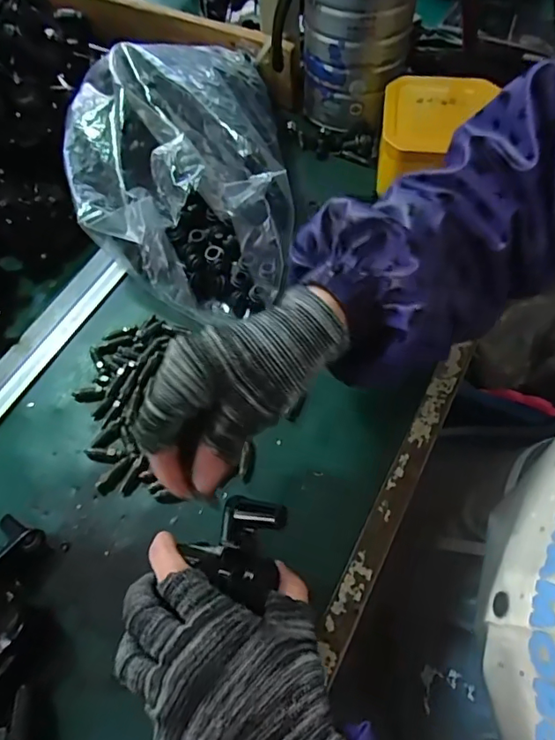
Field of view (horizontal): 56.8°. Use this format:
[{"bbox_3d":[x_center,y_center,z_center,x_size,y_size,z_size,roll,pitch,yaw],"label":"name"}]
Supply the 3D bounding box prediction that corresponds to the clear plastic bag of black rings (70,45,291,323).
[{"bbox_3d":[-0.084,-0.171,0.440,0.181,0.075,0.270,-8,62,-2],"label":"clear plastic bag of black rings"}]

